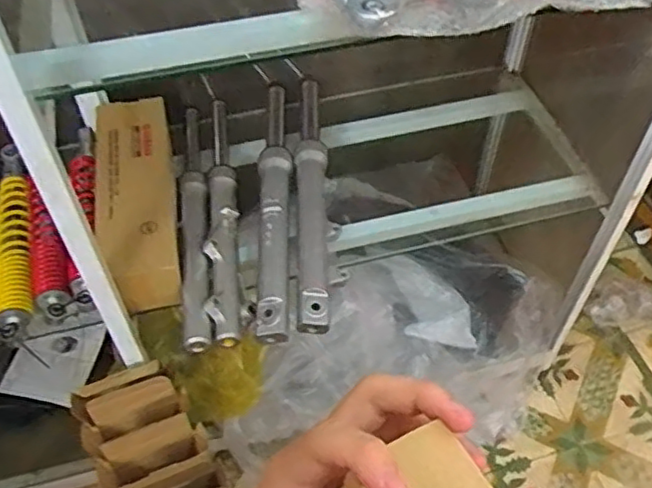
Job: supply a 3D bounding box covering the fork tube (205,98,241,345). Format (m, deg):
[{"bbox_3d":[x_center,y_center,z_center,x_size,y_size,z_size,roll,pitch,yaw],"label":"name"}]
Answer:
[{"bbox_3d":[-0.152,-0.050,0.949,0.042,0.054,0.458,-5,51,-3],"label":"fork tube"}]

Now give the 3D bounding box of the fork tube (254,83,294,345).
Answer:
[{"bbox_3d":[-0.075,-0.065,0.956,0.045,0.069,0.472,-2,51,-1],"label":"fork tube"}]

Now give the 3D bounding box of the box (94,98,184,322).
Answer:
[{"bbox_3d":[-0.269,-0.064,0.936,0.109,0.097,0.346,-9,51,-7],"label":"box"}]

